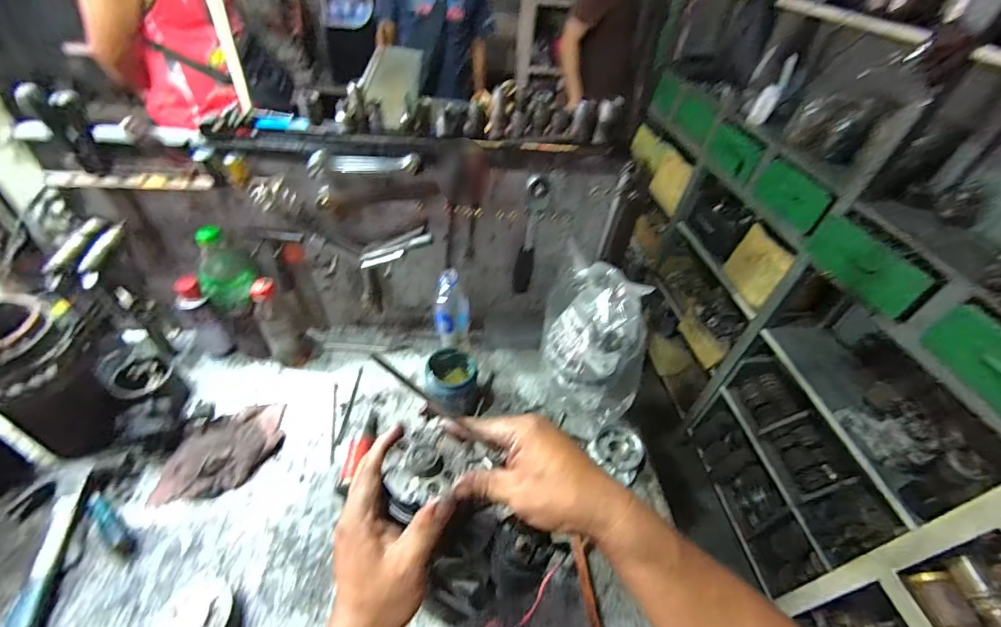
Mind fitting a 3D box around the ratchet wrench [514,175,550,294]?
[{"bbox_3d":[0.050,-0.128,0.764,0.035,0.243,0.034,11,43,3],"label":"ratchet wrench"}]

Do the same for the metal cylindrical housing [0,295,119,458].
[{"bbox_3d":[-0.659,0.104,0.633,0.127,0.253,0.130,4,43,-4],"label":"metal cylindrical housing"}]

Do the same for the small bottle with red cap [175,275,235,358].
[{"bbox_3d":[-0.536,0.012,0.762,0.059,0.171,0.048,37,50,27],"label":"small bottle with red cap"}]

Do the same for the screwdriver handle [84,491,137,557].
[{"bbox_3d":[-0.541,0.292,0.586,0.110,0.017,0.023,30,47,22],"label":"screwdriver handle"}]

